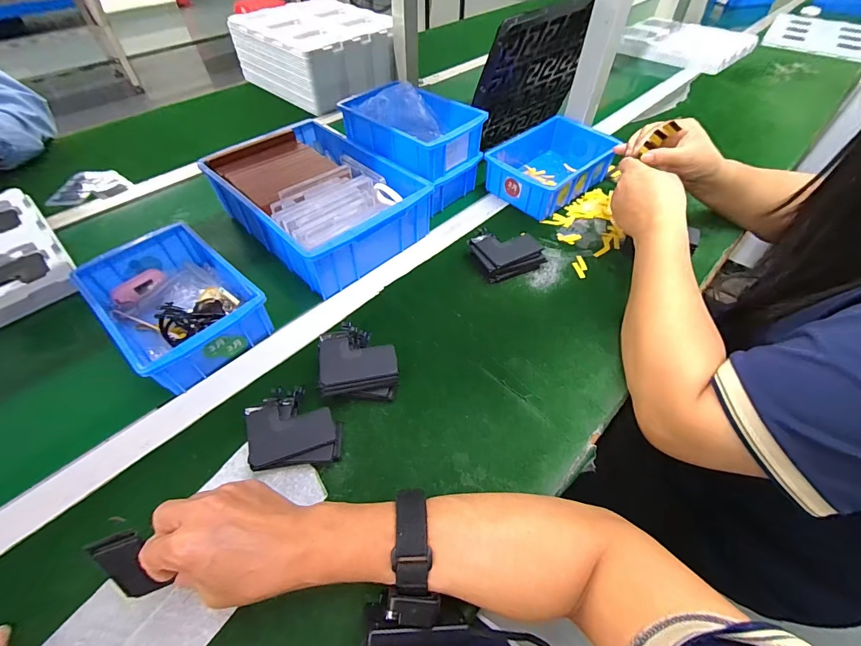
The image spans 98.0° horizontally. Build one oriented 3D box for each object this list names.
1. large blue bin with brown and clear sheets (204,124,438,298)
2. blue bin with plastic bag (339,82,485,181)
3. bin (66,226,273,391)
[{"bbox_3d":[-0.157,-0.182,0.543,0.286,0.079,0.208,38,60,26],"label":"large blue bin with brown and clear sheets"},{"bbox_3d":[-0.031,-0.302,0.567,0.191,0.065,0.132,36,60,25],"label":"blue bin with plastic bag"},{"bbox_3d":[-0.291,-0.026,0.431,0.199,0.058,0.130,36,60,25],"label":"bin"}]

